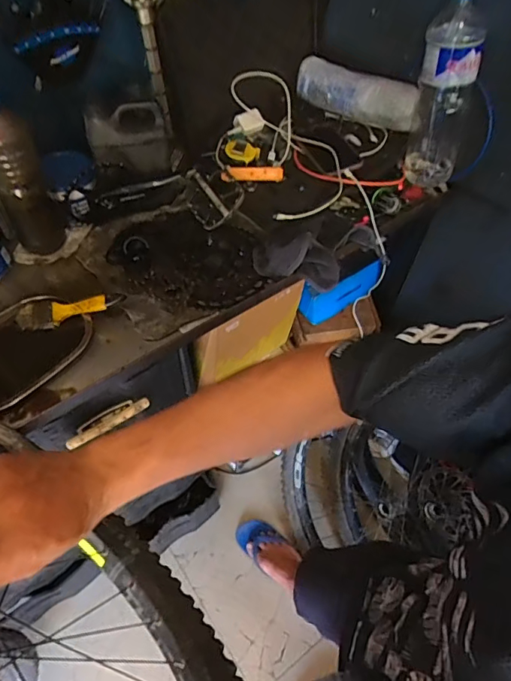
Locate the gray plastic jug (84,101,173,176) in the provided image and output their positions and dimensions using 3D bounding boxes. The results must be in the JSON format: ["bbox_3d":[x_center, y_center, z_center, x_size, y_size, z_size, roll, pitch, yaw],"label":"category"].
[{"bbox_3d":[-0.216,-0.353,0.808,0.130,0.104,0.079,-10,57,-8],"label":"gray plastic jug"}]

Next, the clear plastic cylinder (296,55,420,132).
[{"bbox_3d":[0.197,-0.476,0.908,0.251,0.085,0.057,28,60,17],"label":"clear plastic cylinder"}]

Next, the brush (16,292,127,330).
[{"bbox_3d":[-0.284,-0.053,0.718,0.161,0.034,0.046,-10,57,-8],"label":"brush"}]

